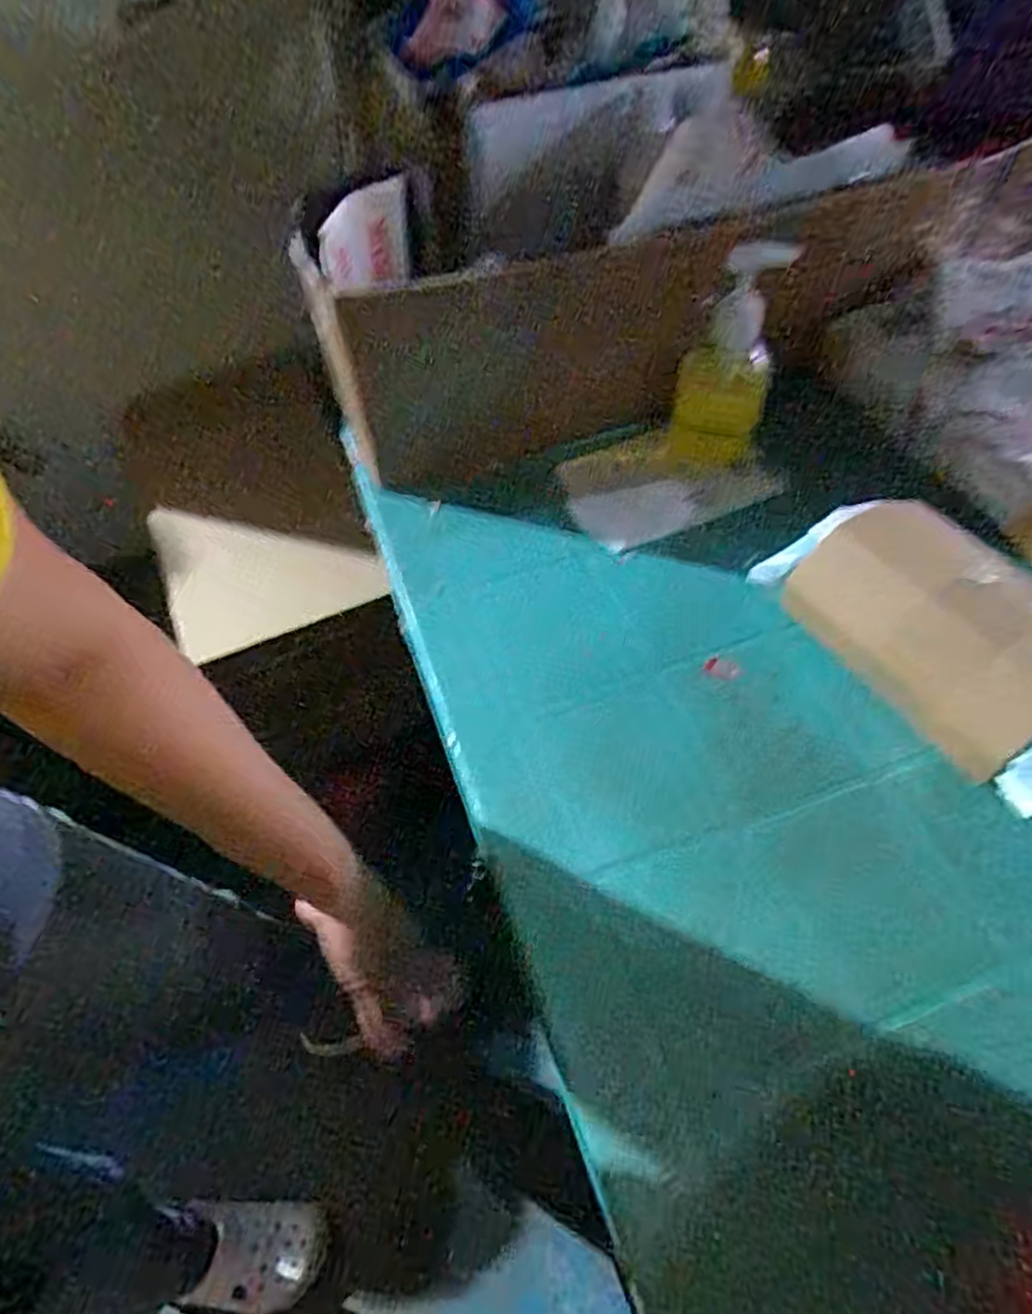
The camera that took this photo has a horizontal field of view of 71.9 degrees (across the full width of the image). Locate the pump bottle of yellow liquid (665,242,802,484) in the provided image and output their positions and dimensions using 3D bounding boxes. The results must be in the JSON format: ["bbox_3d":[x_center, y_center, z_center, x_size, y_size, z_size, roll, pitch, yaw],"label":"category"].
[{"bbox_3d":[0.159,-0.220,0.549,0.072,0.170,0.052,12,56,12],"label":"pump bottle of yellow liquid"}]

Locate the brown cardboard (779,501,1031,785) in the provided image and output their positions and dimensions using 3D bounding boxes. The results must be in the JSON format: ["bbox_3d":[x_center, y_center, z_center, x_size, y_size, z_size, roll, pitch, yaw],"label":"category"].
[{"bbox_3d":[0.249,-0.019,0.419,0.092,0.062,0.151,-28,57,-16],"label":"brown cardboard"}]

